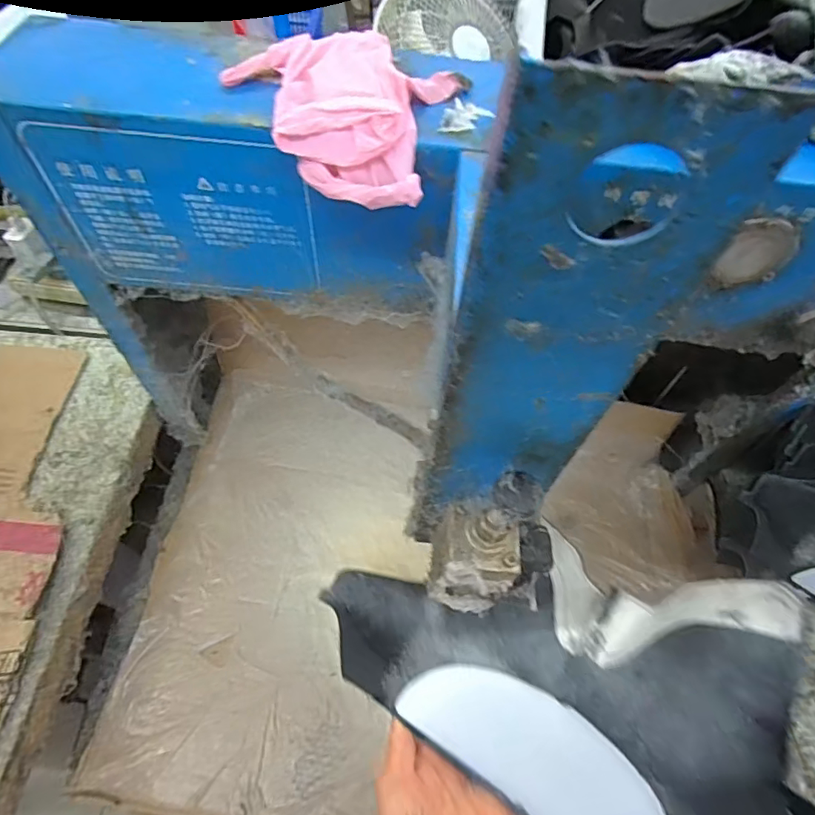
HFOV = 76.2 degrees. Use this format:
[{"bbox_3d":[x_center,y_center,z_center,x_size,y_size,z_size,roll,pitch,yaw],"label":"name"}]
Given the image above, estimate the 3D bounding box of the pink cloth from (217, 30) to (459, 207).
[{"bbox_3d":[-0.037,-0.196,0.336,0.145,0.044,0.129,25,61,11],"label":"pink cloth"}]

